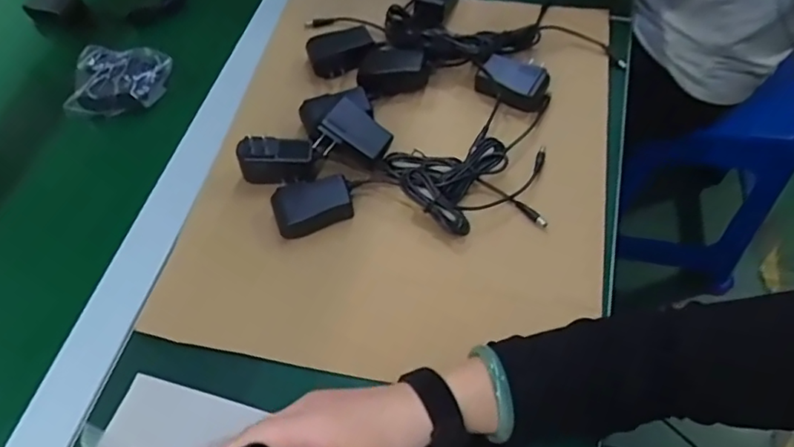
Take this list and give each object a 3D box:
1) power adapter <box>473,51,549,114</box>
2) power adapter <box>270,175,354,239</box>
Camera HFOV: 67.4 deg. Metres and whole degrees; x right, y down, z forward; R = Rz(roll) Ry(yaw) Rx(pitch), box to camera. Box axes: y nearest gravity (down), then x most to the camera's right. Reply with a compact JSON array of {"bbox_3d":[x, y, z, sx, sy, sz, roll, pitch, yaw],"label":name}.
[{"bbox_3d":[0.124,-0.151,0.635,0.075,0.031,0.044,22,61,16],"label":"power adapter"},{"bbox_3d":[-0.080,-0.018,0.565,0.074,0.027,0.042,-11,57,-4],"label":"power adapter"}]

